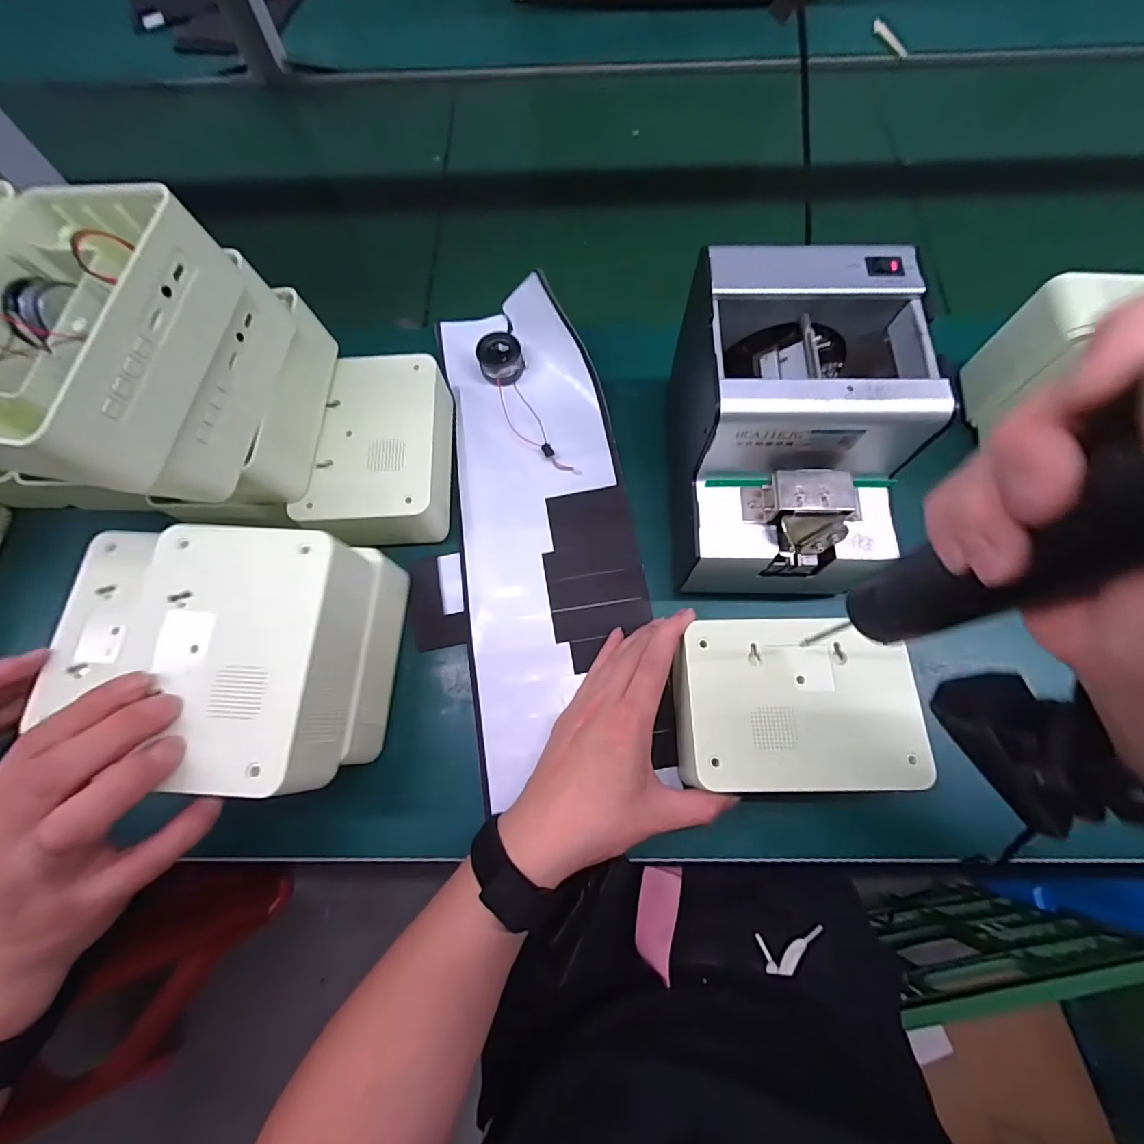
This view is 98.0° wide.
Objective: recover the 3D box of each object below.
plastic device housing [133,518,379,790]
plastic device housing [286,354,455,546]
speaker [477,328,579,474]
[{"bbox_3d":[-0.181,0.047,0.283,0.109,0.055,0.145,1,70,2],"label":"plastic device housing"},{"bbox_3d":[-0.148,-0.091,0.392,0.094,0.053,0.150,-1,70,2],"label":"plastic device housing"},{"bbox_3d":[-0.042,-0.144,0.423,0.039,0.022,0.142,-22,71,-6],"label":"speaker"}]

